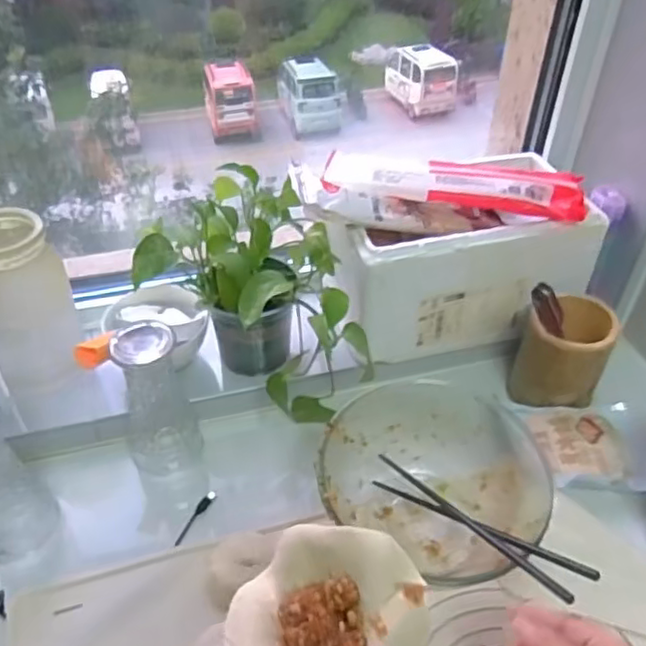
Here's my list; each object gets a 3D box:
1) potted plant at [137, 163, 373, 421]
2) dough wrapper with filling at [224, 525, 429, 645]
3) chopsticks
[{"bbox_3d":[-0.084,-0.032,0.671,0.189,0.189,0.241,-11,44,-14],"label":"potted plant"},{"bbox_3d":[0.000,0.188,0.386,0.118,0.048,0.117,11,46,9],"label":"dough wrapper with filling"},{"bbox_3d":[0.122,0.168,0.547,0.029,0.025,0.228,-29,25,-26],"label":"chopsticks"}]

